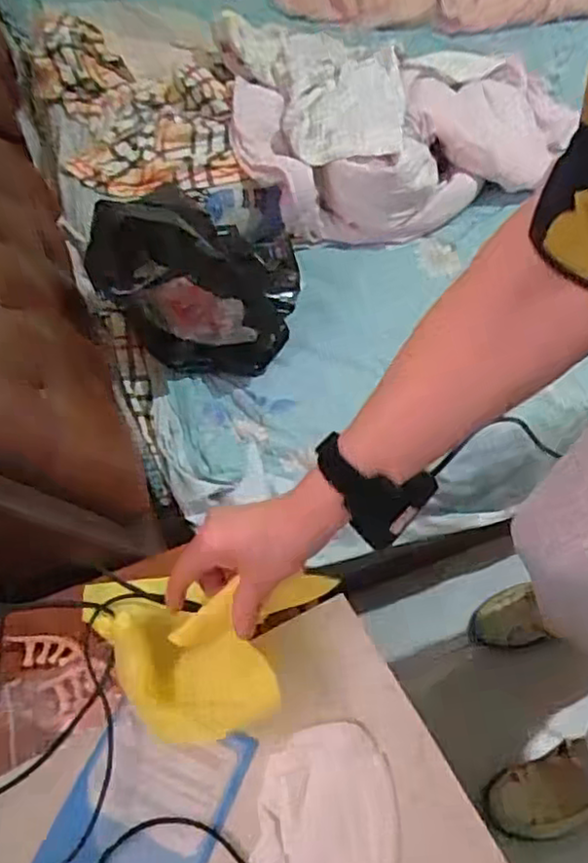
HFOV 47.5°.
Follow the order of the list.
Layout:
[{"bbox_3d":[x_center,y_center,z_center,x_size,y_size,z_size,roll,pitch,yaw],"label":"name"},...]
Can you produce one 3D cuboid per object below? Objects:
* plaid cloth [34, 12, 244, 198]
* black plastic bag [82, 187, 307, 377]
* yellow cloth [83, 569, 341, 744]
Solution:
[{"bbox_3d":[-0.238,-0.509,1.034,0.289,0.047,0.476,-17,60,-12],"label":"plaid cloth"},{"bbox_3d":[-0.106,-0.190,0.816,0.207,0.216,0.182,13,59,6],"label":"black plastic bag"},{"bbox_3d":[-0.086,0.194,0.564,0.198,0.093,0.126,8,59,3],"label":"yellow cloth"}]

